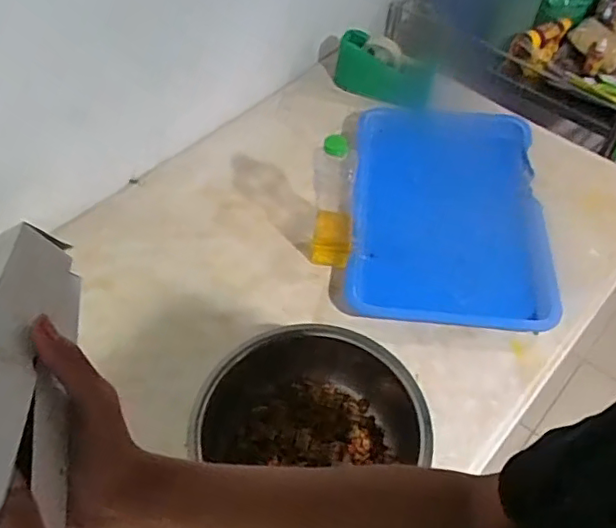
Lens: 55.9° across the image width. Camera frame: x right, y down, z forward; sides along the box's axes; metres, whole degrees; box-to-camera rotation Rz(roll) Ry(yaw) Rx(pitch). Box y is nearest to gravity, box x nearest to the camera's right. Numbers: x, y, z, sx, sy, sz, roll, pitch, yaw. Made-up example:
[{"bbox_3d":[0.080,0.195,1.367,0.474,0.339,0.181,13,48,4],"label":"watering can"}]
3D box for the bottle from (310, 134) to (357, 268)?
[{"bbox_3d":[0.039,-0.086,0.888,0.064,0.250,0.052,8,52,4],"label":"bottle"}]

